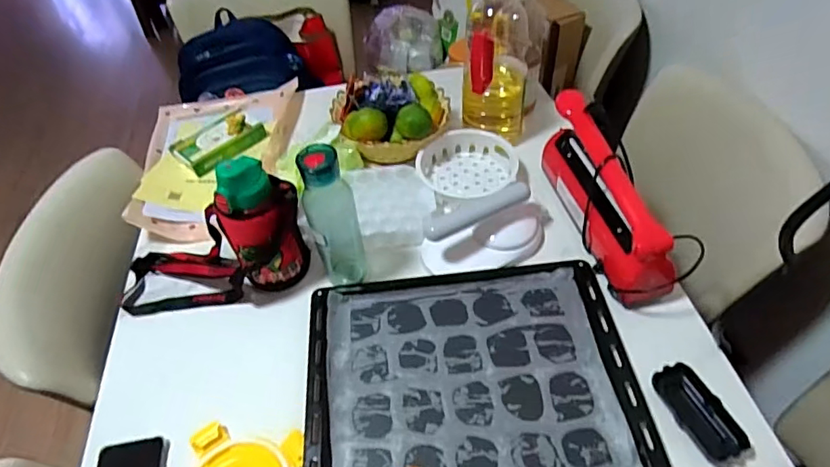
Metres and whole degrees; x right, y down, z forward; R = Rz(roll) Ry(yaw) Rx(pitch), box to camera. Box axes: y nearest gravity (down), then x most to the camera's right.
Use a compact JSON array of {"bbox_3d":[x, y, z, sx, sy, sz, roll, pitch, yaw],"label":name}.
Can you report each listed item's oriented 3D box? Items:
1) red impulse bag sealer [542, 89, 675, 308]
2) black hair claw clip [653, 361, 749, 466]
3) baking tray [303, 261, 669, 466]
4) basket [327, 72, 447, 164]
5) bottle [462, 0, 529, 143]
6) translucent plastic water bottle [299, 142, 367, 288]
[{"bbox_3d":[0.264,-0.056,0.742,0.064,0.144,0.301,-15,50,-8],"label":"red impulse bag sealer"},{"bbox_3d":[0.325,0.202,0.595,0.051,0.023,0.110,-19,54,-11],"label":"black hair claw clip"},{"bbox_3d":[0.067,0.177,0.653,0.392,0.034,0.309,-5,49,0],"label":"baking tray"},{"bbox_3d":[-0.044,-0.218,0.933,0.197,0.107,0.195,3,50,6],"label":"basket"},{"bbox_3d":[0.137,-0.287,0.864,0.107,0.255,0.115,4,50,8],"label":"bottle"},{"bbox_3d":[-0.107,-0.014,0.691,0.063,0.225,0.051,-11,50,-5],"label":"translucent plastic water bottle"}]

